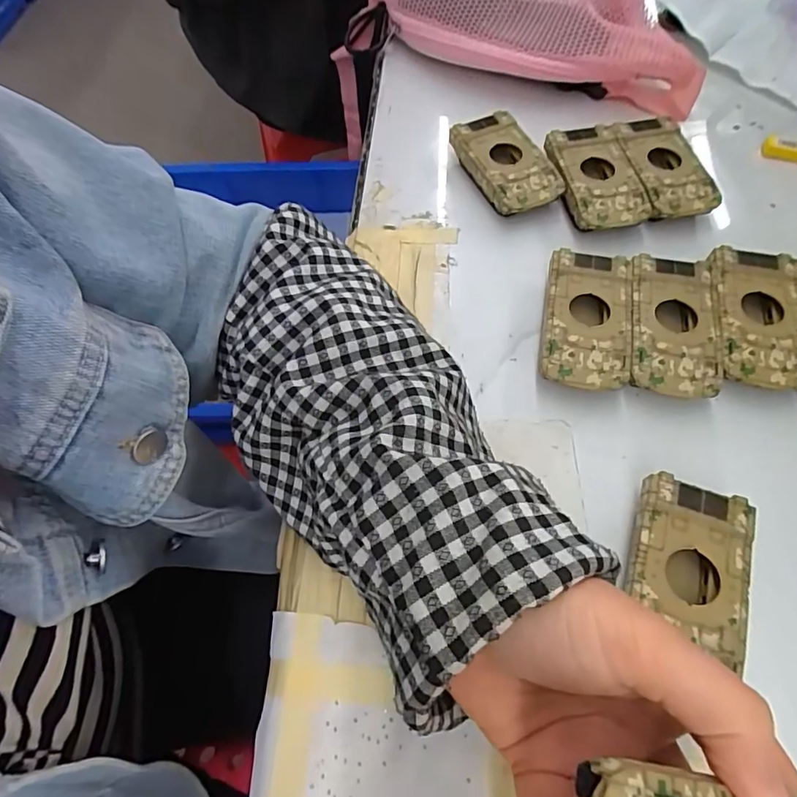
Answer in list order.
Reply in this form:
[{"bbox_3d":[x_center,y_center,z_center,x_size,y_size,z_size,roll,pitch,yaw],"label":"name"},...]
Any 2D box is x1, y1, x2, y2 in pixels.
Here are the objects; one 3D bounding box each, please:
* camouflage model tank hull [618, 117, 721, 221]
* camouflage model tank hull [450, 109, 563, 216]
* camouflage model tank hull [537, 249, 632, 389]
[{"bbox_3d":[0.194,-0.164,0.369,0.049,0.029,0.089,-9,63,-3],"label":"camouflage model tank hull"},{"bbox_3d":[0.082,-0.175,0.377,0.050,0.025,0.091,-23,64,-10],"label":"camouflage model tank hull"},{"bbox_3d":[0.115,-0.046,0.310,0.051,0.025,0.093,11,63,7],"label":"camouflage model tank hull"}]

